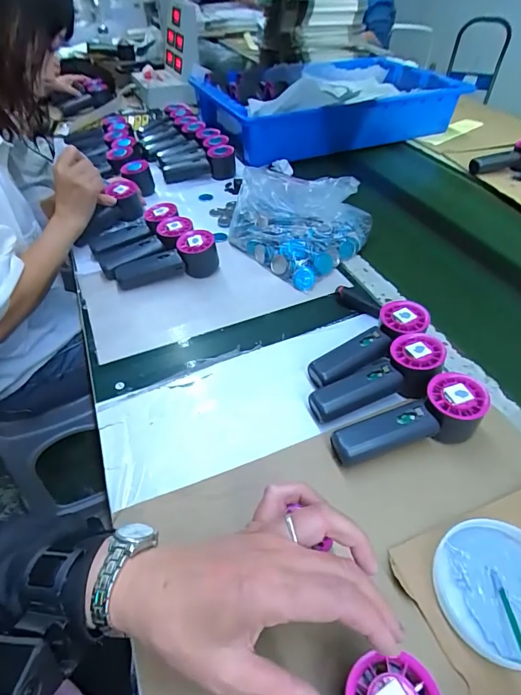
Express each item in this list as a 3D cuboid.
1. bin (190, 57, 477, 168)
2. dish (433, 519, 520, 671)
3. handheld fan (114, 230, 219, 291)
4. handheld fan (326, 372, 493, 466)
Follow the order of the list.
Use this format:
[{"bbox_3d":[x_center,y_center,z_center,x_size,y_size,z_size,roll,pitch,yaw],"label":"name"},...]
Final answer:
[{"bbox_3d":[0.191,-0.637,1.075,0.638,0.122,0.360,-21,49,-19],"label":"bin"},{"bbox_3d":[0.189,0.190,0.321,0.095,0.027,0.096,-1,45,1],"label":"dish"},{"bbox_3d":[-0.143,-0.134,0.625,0.155,0.065,0.048,-10,46,-9],"label":"handheld fan"},{"bbox_3d":[0.148,0.079,0.410,0.151,0.062,0.049,-15,47,-13],"label":"handheld fan"}]

